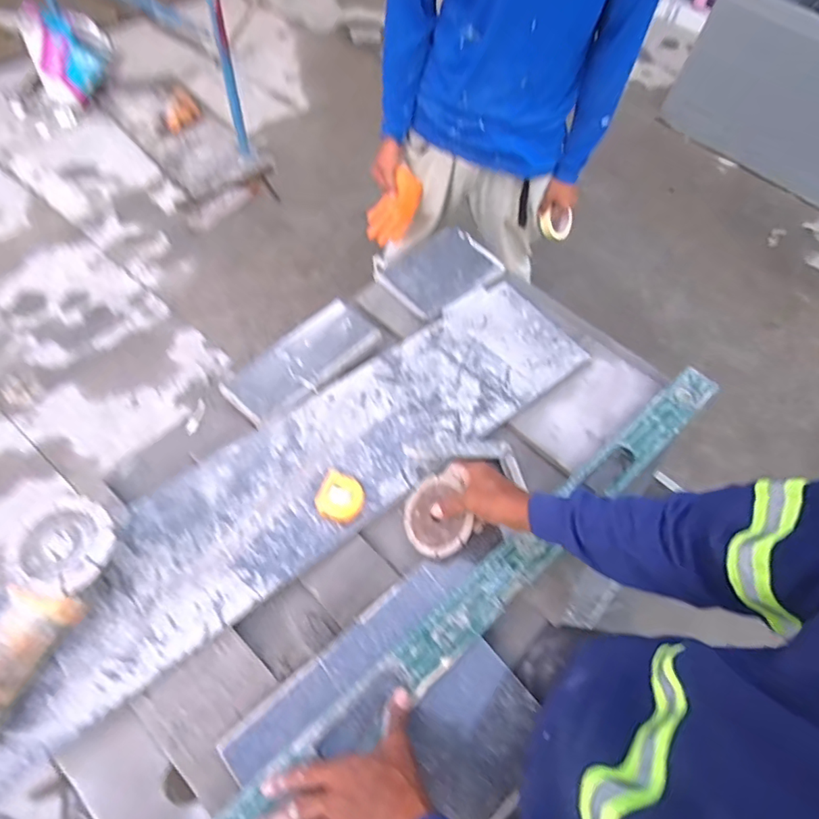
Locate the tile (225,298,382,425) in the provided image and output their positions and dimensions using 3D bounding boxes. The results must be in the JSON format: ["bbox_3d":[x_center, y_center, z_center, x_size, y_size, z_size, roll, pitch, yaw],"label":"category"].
[{"bbox_3d":[-0.171,-0.083,0.846,0.245,0.023,0.111,-38,70,-21],"label":"tile"}]

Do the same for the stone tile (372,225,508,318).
[{"bbox_3d":[0.054,-0.264,0.968,0.203,0.015,0.165,-36,69,-20],"label":"stone tile"}]

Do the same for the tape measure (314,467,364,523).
[{"bbox_3d":[-0.092,0.119,0.708,0.060,0.035,0.063,19,62,7],"label":"tape measure"}]

